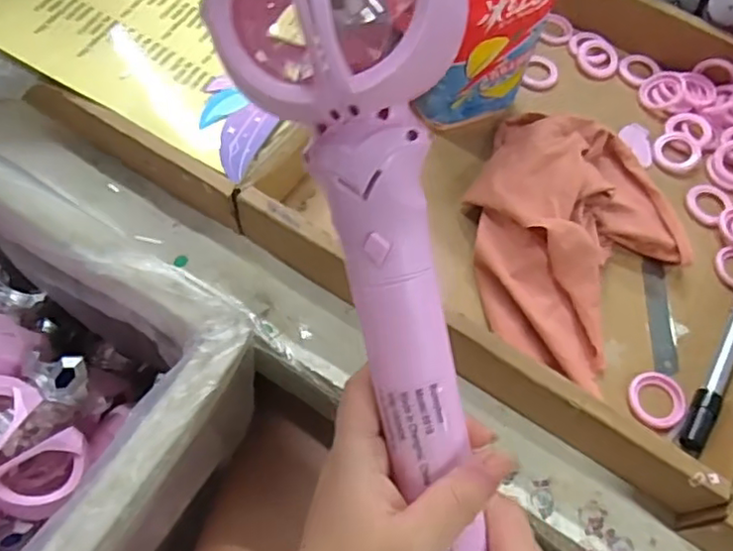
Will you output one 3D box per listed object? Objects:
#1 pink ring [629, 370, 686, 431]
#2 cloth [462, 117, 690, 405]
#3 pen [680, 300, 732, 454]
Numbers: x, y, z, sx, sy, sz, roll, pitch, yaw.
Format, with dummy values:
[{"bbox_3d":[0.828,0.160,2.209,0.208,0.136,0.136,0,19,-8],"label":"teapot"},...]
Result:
[{"bbox_3d":[0.193,0.084,0.426,0.036,0.009,0.038,2,63,-3],"label":"pink ring"},{"bbox_3d":[0.147,-0.028,0.460,0.155,0.051,0.209,23,64,8],"label":"cloth"},{"bbox_3d":[0.243,0.060,0.437,0.016,0.020,0.138,31,65,12],"label":"pen"}]

